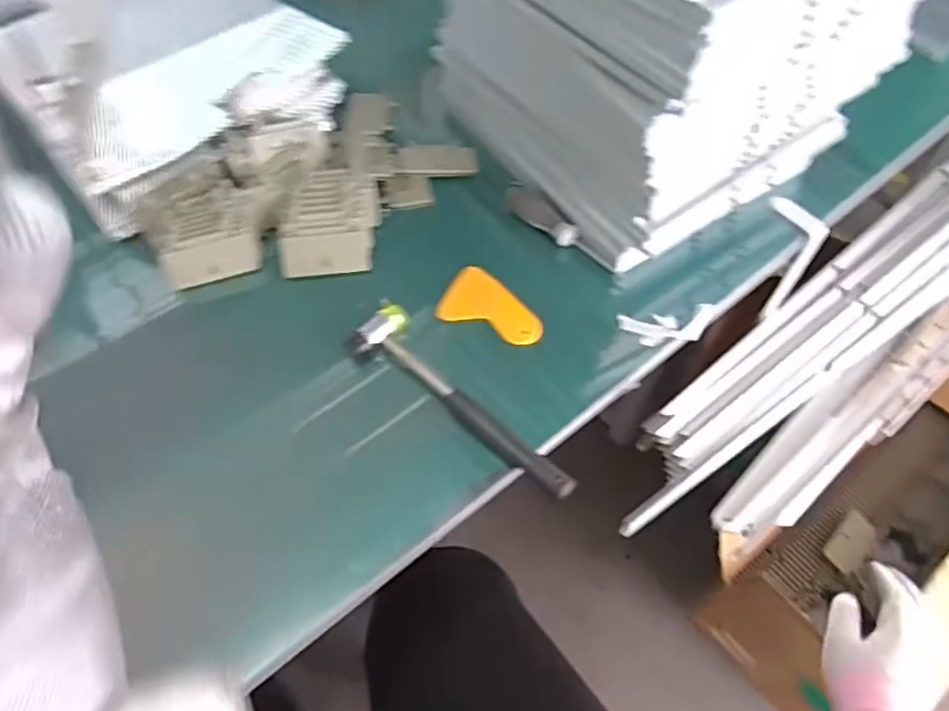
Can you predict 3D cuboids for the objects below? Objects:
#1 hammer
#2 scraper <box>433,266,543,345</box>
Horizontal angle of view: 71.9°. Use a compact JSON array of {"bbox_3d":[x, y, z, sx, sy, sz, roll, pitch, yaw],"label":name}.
[{"bbox_3d":[-0.021,0.045,0.579,0.064,0.027,0.246,-36,64,-20],"label":"hammer"},{"bbox_3d":[0.021,-0.052,0.651,0.101,0.014,0.073,16,59,11],"label":"scraper"}]

